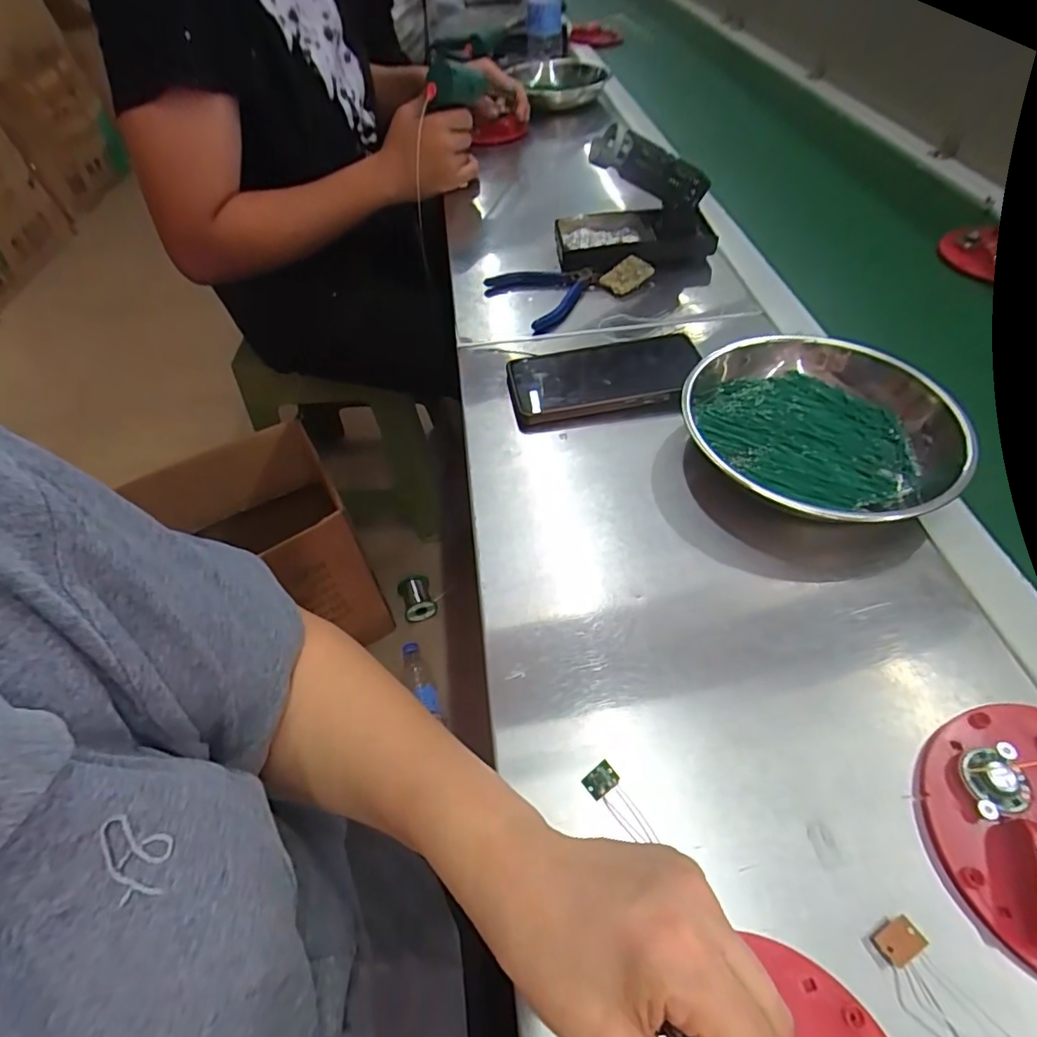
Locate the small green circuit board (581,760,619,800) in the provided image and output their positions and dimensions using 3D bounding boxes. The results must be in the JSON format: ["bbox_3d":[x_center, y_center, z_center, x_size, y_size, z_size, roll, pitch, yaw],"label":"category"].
[{"bbox_3d":[0.042,0.133,0.282,0.016,0.005,0.012,-32,55,-18],"label":"small green circuit board"}]

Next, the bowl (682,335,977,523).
[{"bbox_3d":[0.214,-0.067,0.406,0.172,0.044,0.188,-3,51,3],"label":"bowl"}]

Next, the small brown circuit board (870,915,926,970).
[{"bbox_3d":[0.162,0.180,0.236,0.017,0.004,0.013,-32,46,-7],"label":"small brown circuit board"}]

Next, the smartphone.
[{"bbox_3d":[0.074,-0.120,0.473,0.162,0.015,0.092,-12,52,-4],"label":"smartphone"}]

